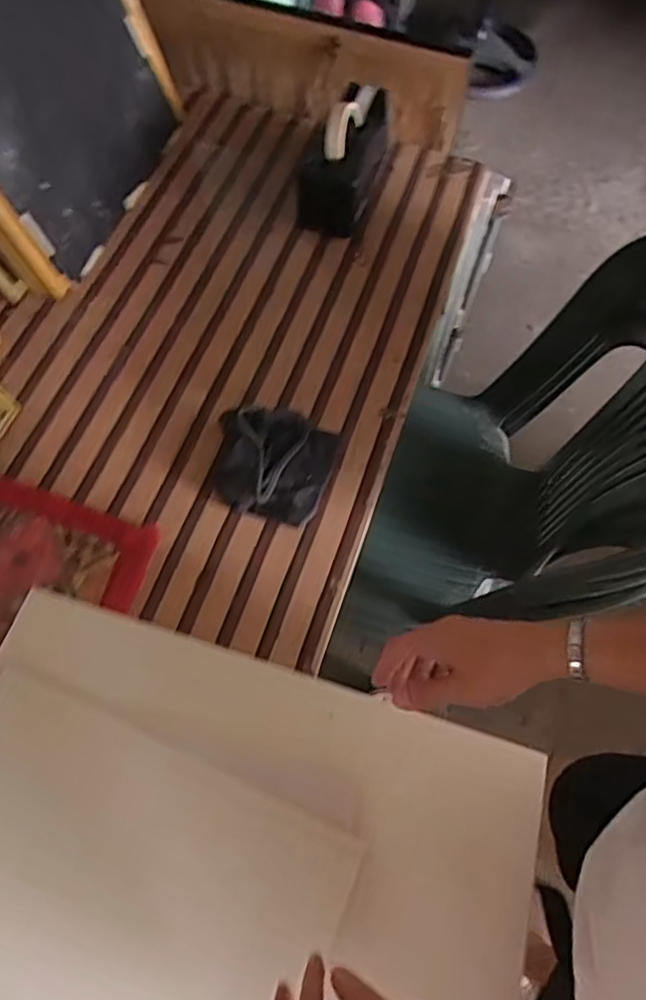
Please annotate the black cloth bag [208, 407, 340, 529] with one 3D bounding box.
[{"bbox_3d":[-0.057,-0.041,0.722,0.130,0.038,0.122,14,63,5],"label":"black cloth bag"}]

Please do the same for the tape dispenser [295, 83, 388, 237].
[{"bbox_3d":[0.032,-0.451,0.867,0.085,0.112,0.206,14,63,5],"label":"tape dispenser"}]

